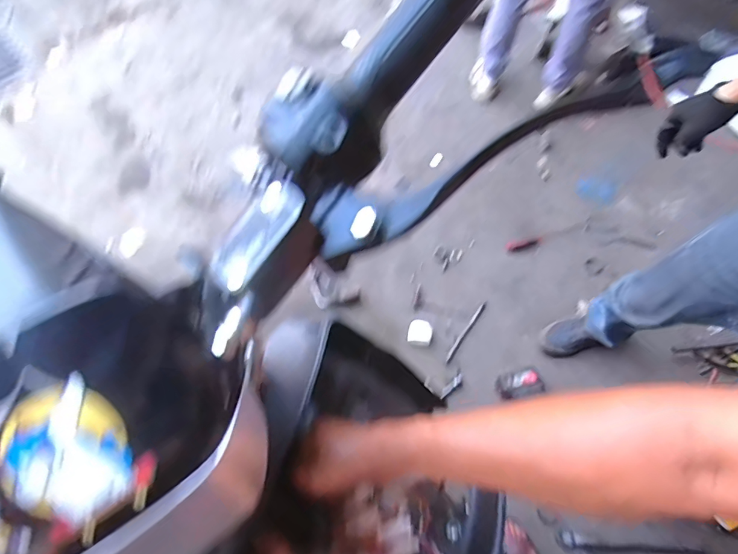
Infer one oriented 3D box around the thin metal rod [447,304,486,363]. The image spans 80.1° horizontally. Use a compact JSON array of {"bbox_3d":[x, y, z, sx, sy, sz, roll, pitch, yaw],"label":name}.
[{"bbox_3d":[0.288,0.161,1.303,0.017,0.016,0.219,33,70,15],"label":"thin metal rod"}]

